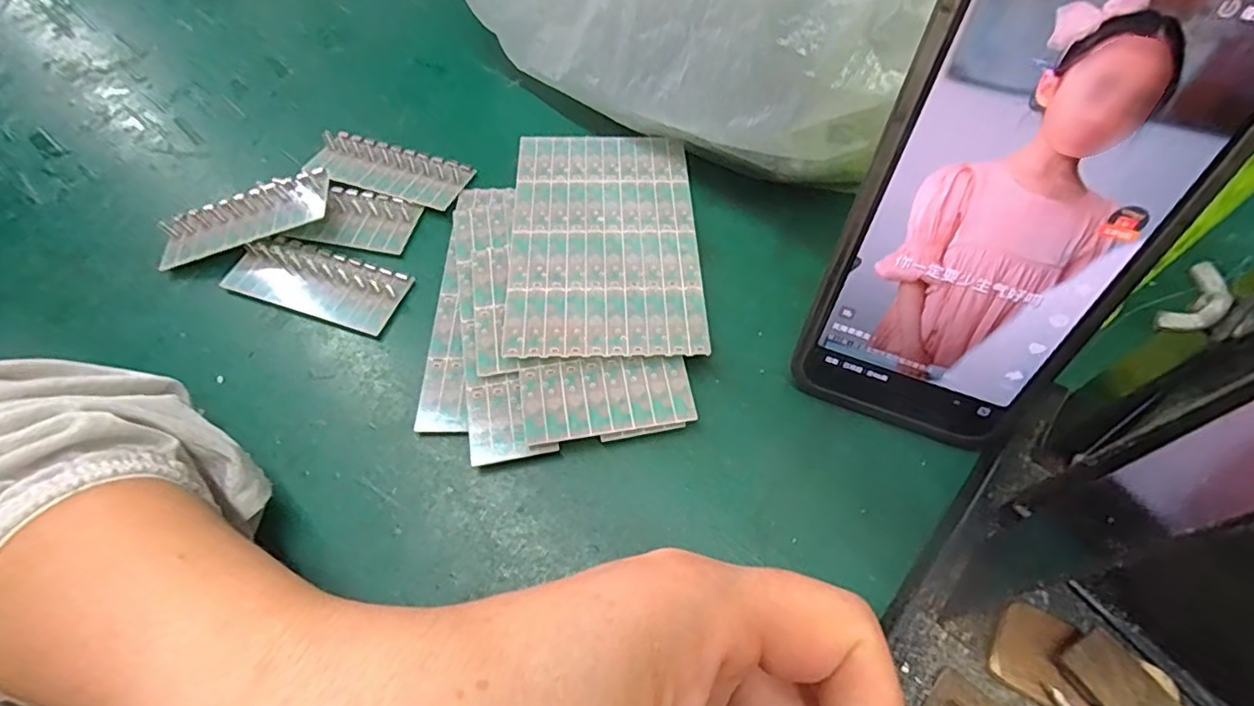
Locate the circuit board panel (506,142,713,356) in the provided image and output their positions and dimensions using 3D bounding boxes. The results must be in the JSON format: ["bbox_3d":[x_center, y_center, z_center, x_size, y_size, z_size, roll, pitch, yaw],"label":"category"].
[{"bbox_3d":[-0.010,-0.052,0.260,0.078,0.004,0.124,0,58,-3],"label":"circuit board panel"}]

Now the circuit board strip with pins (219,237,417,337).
[{"bbox_3d":[-0.137,-0.032,0.261,0.077,0.010,0.031,15,61,10],"label":"circuit board strip with pins"}]

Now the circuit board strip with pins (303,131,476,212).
[{"bbox_3d":[-0.119,-0.091,0.293,0.078,0.010,0.036,16,61,10],"label":"circuit board strip with pins"}]

